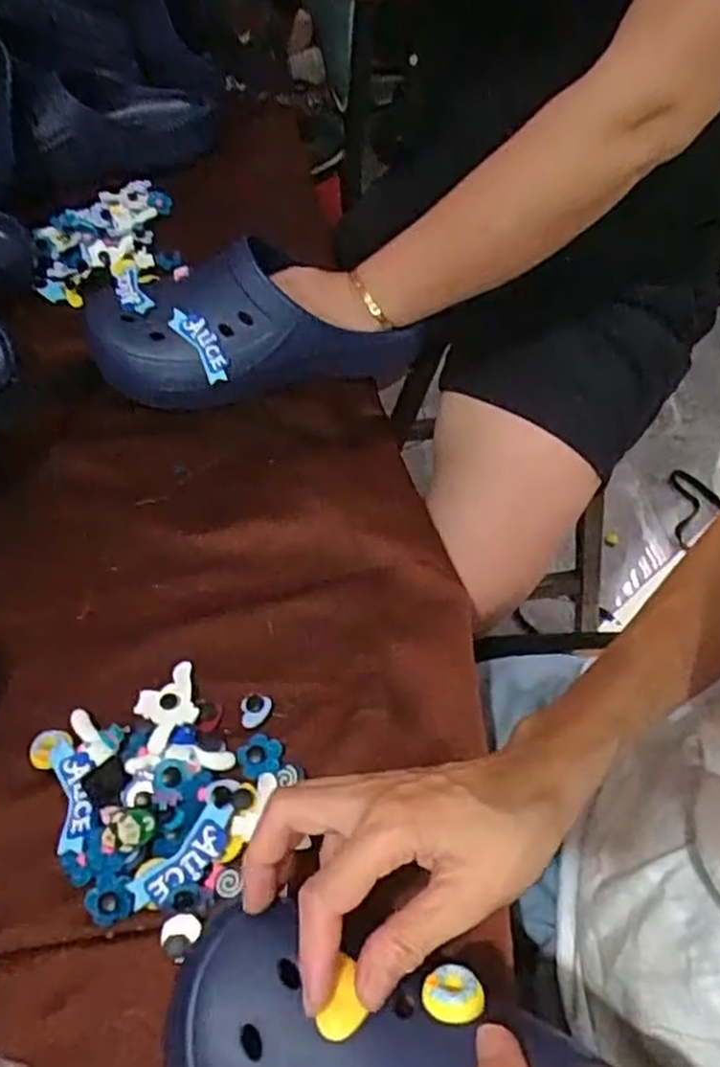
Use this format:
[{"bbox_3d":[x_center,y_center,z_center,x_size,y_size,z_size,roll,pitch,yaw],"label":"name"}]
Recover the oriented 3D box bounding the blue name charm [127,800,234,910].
[{"bbox_3d":[-0.090,0.167,0.384,0.021,0.009,0.062,38,62,24],"label":"blue name charm"}]

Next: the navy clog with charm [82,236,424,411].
[{"bbox_3d":[-0.084,-0.167,0.589,0.256,0.092,0.099,-14,55,-10],"label":"navy clog with charm"}]

